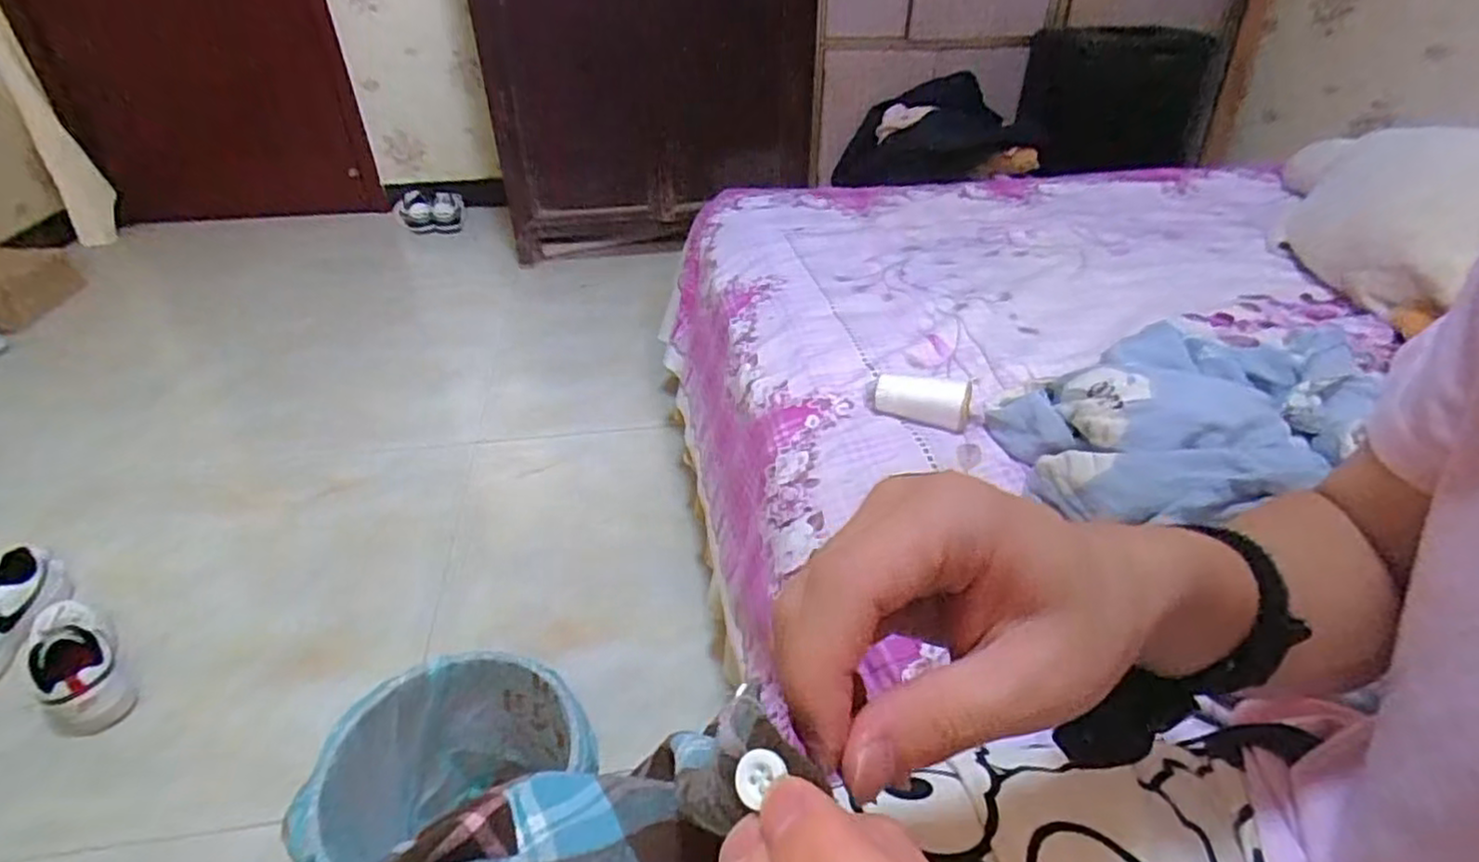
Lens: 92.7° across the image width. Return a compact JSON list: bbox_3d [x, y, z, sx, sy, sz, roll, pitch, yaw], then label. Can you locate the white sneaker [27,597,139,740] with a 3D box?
[{"bbox_3d":[-0.970,0.339,1.035,0.096,0.111,0.235,-29,45,-33],"label":"white sneaker"}]

